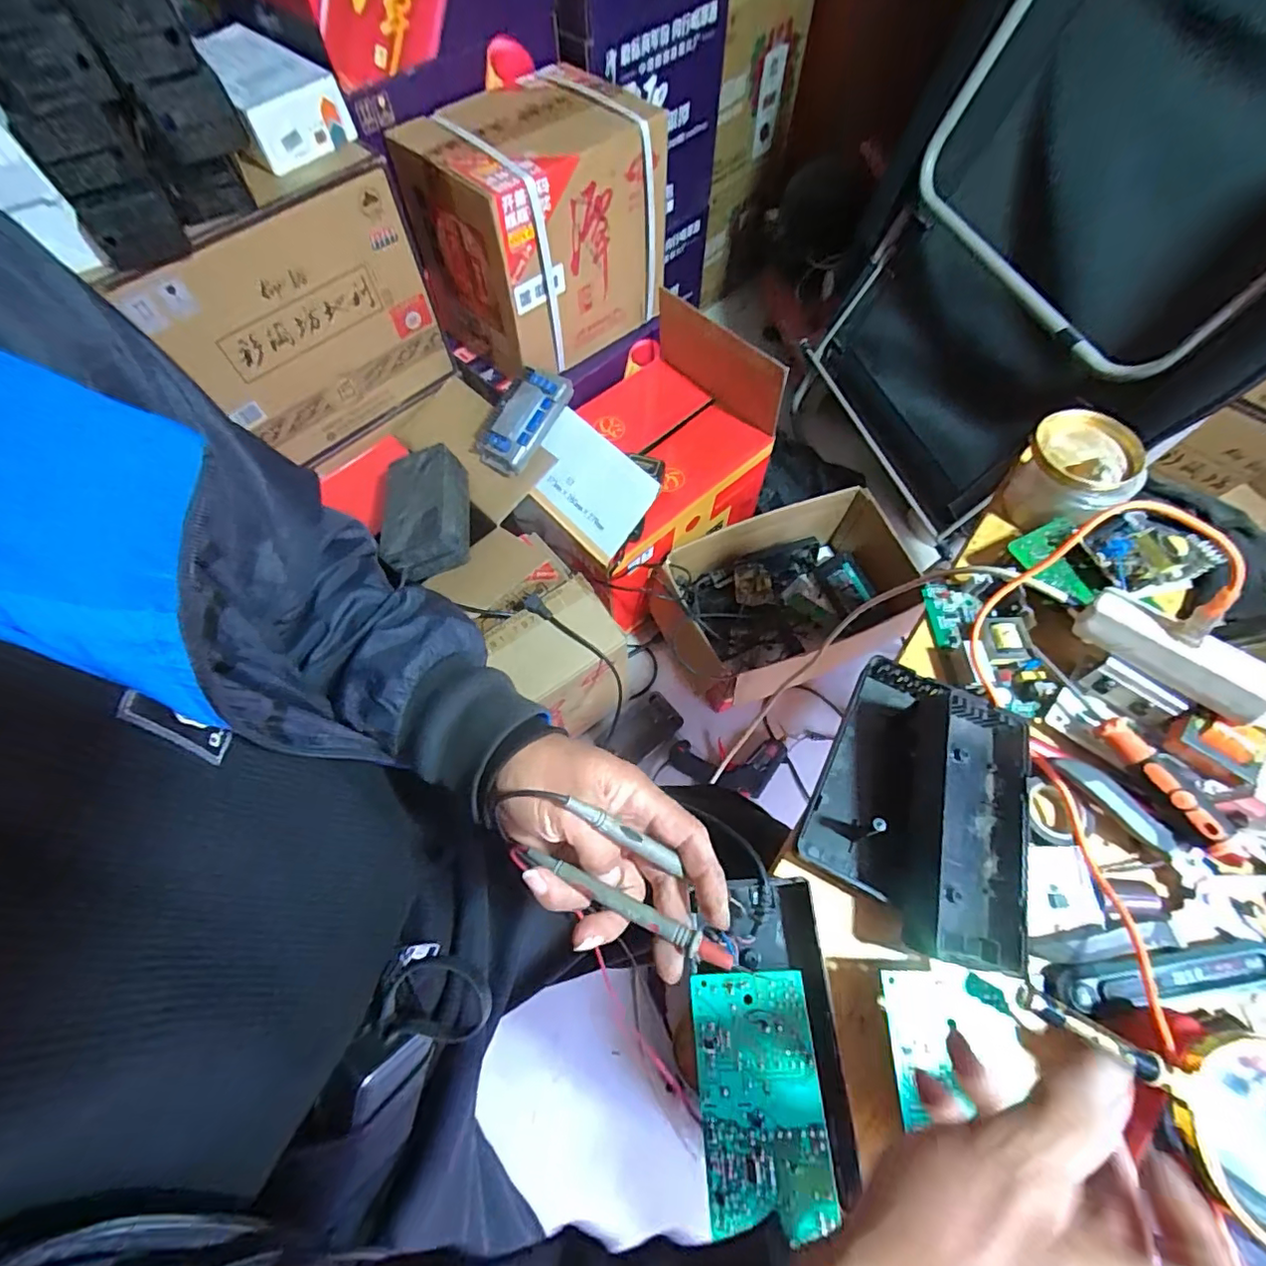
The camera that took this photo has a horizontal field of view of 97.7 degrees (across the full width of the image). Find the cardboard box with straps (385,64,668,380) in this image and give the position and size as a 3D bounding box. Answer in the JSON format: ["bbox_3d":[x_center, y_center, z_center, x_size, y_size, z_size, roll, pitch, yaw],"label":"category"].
[{"bbox_3d":[-0.135,-0.609,0.858,0.328,0.294,0.212,-35,69,-15],"label":"cardboard box with straps"}]

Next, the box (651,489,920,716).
[{"bbox_3d":[0.276,-0.065,0.990,0.431,0.161,0.273,-24,66,-11],"label":"box"}]

